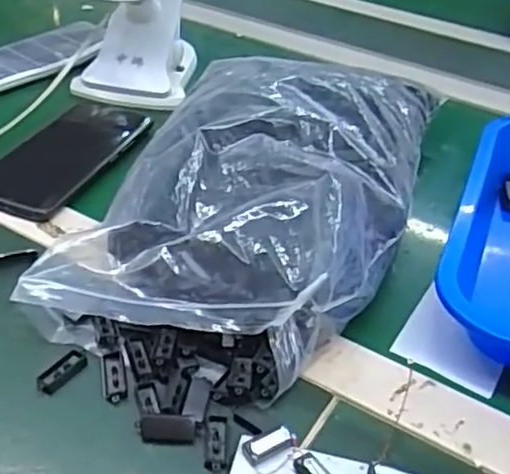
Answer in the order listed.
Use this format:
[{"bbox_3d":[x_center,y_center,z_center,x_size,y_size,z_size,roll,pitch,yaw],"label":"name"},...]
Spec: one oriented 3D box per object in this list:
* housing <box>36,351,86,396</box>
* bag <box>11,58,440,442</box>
[{"bbox_3d":[-0.107,0.074,0.370,0.013,0.004,0.030,27,45,26],"label":"housing"},{"bbox_3d":[0.005,-0.028,0.447,0.182,0.077,0.334,17,41,17],"label":"bag"}]

